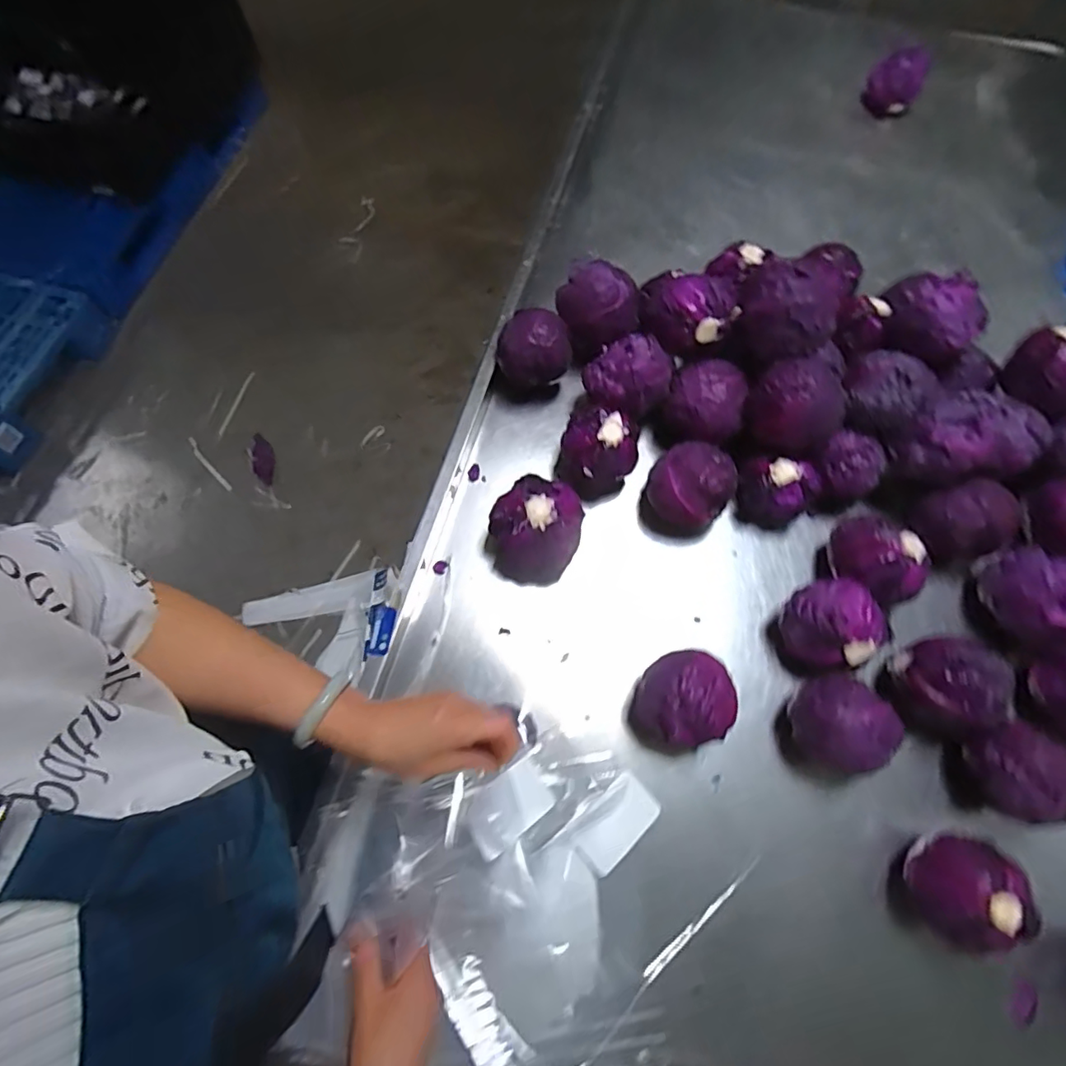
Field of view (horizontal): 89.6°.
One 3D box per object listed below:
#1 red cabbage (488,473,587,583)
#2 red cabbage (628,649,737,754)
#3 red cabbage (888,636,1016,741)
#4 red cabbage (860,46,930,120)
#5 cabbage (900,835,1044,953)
[{"bbox_3d":[0.003,-0.002,0.686,0.108,0.107,0.108,1,69,-2],"label":"red cabbage"},{"bbox_3d":[0.170,0.194,0.614,0.105,0.102,0.098,1,69,-2],"label":"red cabbage"},{"bbox_3d":[0.476,0.180,0.622,0.099,0.096,0.107,1,69,-2],"label":"red cabbage"},{"bbox_3d":[0.724,-0.895,1.061,0.095,0.083,0.101,1,69,-2],"label":"red cabbage"},{"bbox_3d":[0.447,0.366,0.544,0.092,0.084,0.102,14,69,3],"label":"cabbage"}]

